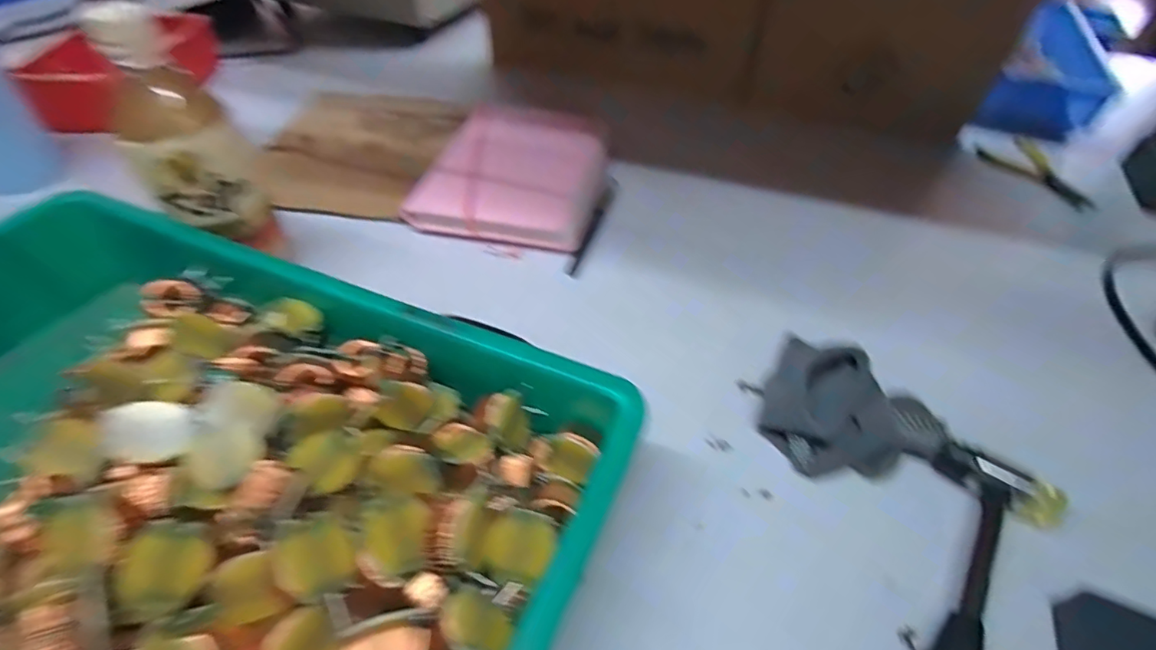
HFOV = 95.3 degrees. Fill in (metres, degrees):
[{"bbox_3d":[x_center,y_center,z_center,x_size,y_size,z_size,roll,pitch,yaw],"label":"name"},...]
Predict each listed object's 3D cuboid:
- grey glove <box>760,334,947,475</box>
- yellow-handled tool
[{"bbox_3d":[0.172,0.052,0.330,0.109,0.035,0.077,3,47,1],"label":"grey glove"},{"bbox_3d":[0.483,-0.160,0.553,0.053,0.011,0.128,-4,47,-6],"label":"yellow-handled tool"}]

